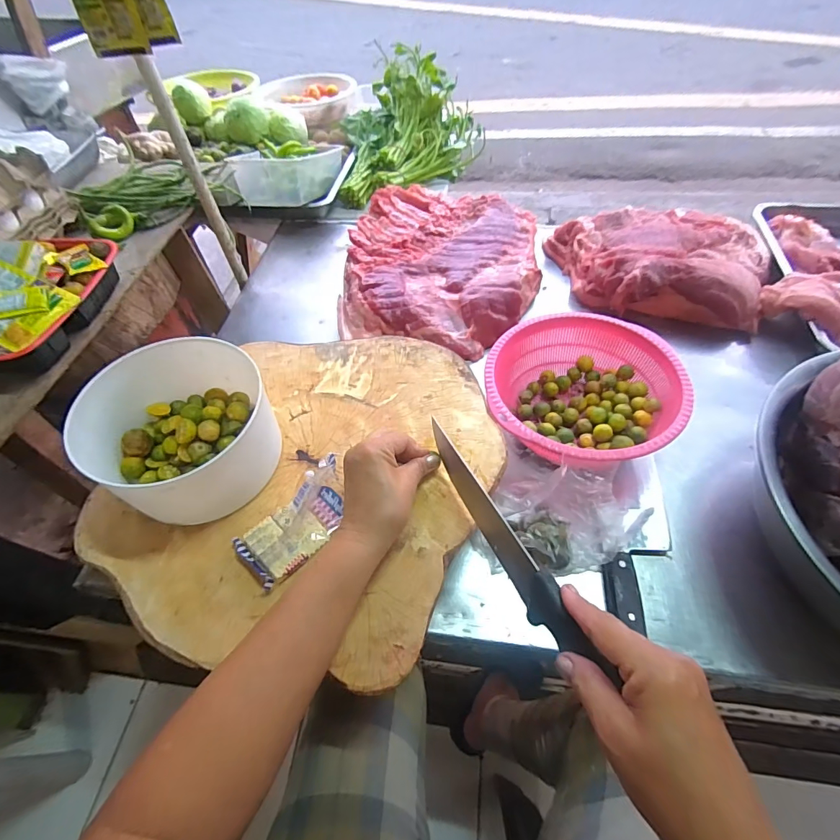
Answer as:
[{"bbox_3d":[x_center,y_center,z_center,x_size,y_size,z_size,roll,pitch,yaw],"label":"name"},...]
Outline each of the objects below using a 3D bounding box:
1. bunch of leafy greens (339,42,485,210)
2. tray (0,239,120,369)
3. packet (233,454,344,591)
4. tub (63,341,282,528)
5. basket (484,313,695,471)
[{"bbox_3d":[-0.024,-0.659,0.943,0.305,0.168,0.323,-6,57,-1],"label":"bunch of leafy greens"},{"bbox_3d":[-0.449,-0.144,0.493,0.123,0.067,0.214,1,57,3],"label":"tray"},{"bbox_3d":[-0.113,0.096,0.399,0.115,0.037,0.059,-38,63,-20],"label":"packet"},{"bbox_3d":[-0.231,0.008,0.426,0.155,0.100,0.150,-1,57,2],"label":"tub"},{"bbox_3d":[0.204,-0.030,0.550,0.234,0.087,0.221,-1,57,2],"label":"basket"}]

